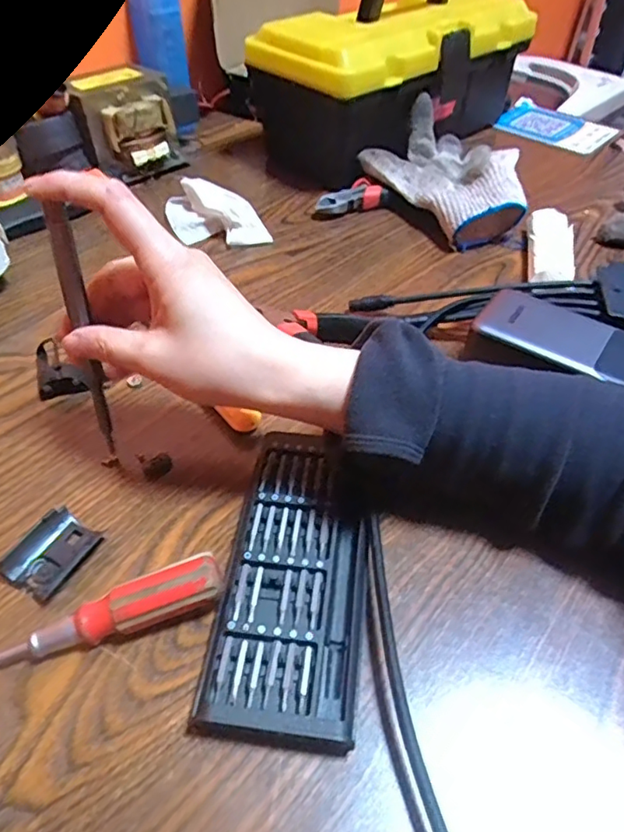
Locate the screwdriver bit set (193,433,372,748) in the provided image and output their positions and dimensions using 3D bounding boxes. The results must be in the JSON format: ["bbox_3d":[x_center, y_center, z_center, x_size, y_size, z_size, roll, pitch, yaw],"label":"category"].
[{"bbox_3d":[-0.007,0.073,0.277,0.064,0.020,0.152,6,47,3],"label":"screwdriver bit set"}]

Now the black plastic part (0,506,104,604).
[{"bbox_3d":[-0.130,0.068,0.286,0.030,0.009,0.042,23,50,18],"label":"black plastic part"}]

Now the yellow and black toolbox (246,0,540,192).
[{"bbox_3d":[0.086,-0.360,0.592,0.287,0.174,0.130,-34,57,-29],"label":"yellow and black toolbox"}]

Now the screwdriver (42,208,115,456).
[{"bbox_3d":[-0.115,-0.038,0.292,0.010,0.130,0.006,-6,32,-8],"label":"screwdriver"}]

